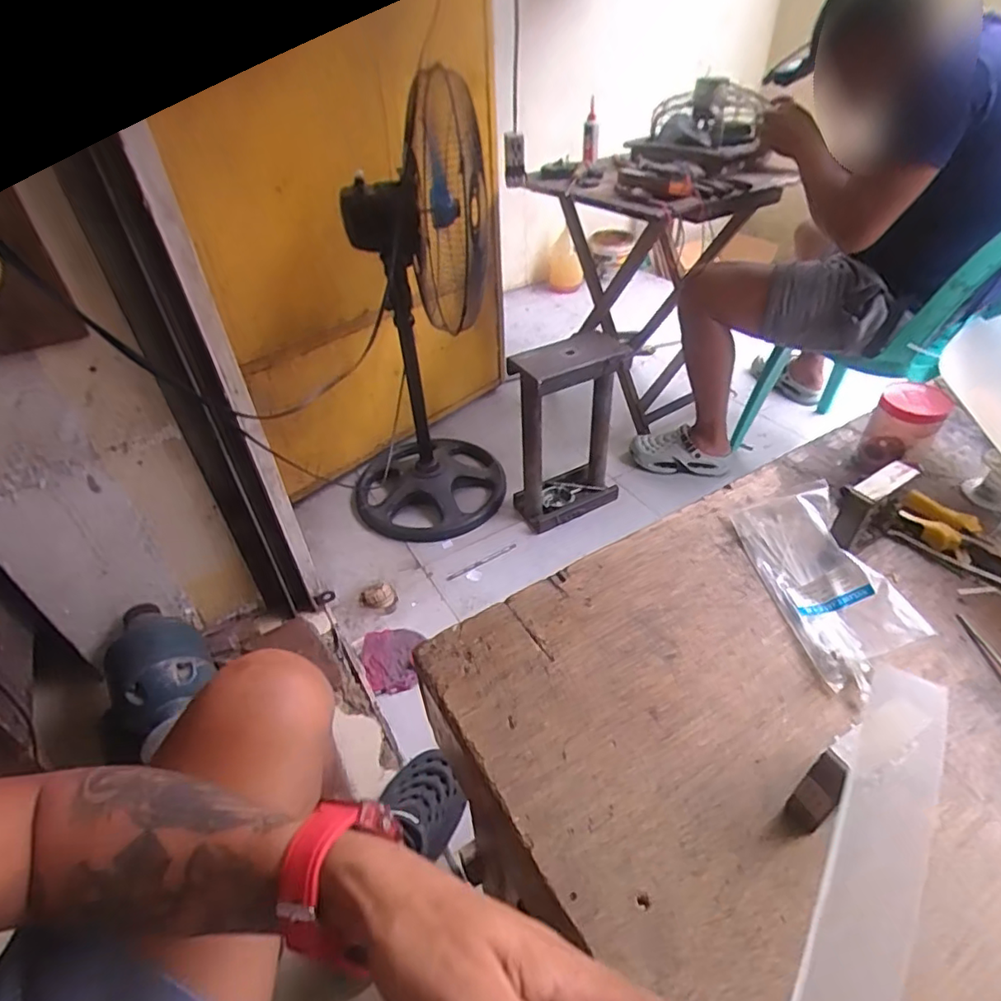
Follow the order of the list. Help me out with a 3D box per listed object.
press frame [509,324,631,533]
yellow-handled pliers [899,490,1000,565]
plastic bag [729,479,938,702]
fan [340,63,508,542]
[{"bbox_3d":[0.182,-0.173,1.418,0.289,0.454,0.153,-25,45,-22],"label":"press frame"},{"bbox_3d":[0.412,0.027,0.495,0.044,0.034,0.106,-31,48,-28],"label":"yellow-handled pliers"},{"bbox_3d":[0.265,0.058,0.470,0.075,0.036,0.186,-5,41,-2],"label":"plastic bag"},{"bbox_3d":[-0.215,-0.358,1.295,0.402,1.015,0.552,-2,41,2],"label":"fan"}]

